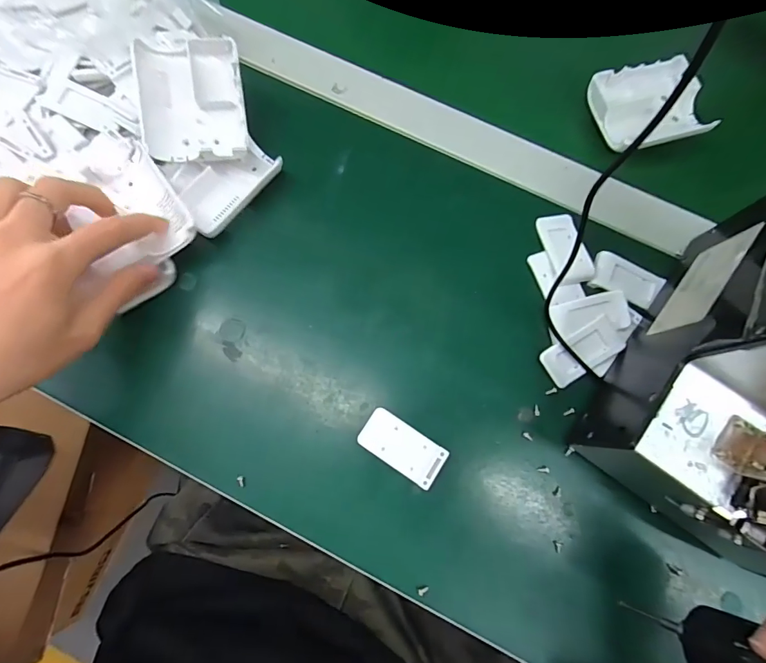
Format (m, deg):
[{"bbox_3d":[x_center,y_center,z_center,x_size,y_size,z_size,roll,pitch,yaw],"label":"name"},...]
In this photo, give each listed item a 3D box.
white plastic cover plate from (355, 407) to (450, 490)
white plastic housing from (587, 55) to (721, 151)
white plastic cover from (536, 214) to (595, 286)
[{"bbox_3d":[0.012,0.076,0.271,0.055,0.006,0.028,33,78,8],"label":"white plastic cover plate"},{"bbox_3d":[0.216,-0.182,0.326,0.099,0.019,0.079,-19,78,-6],"label":"white plastic housing"},{"bbox_3d":[0.134,-0.062,0.304,0.028,0.007,0.055,-12,77,-4],"label":"white plastic cover"}]

